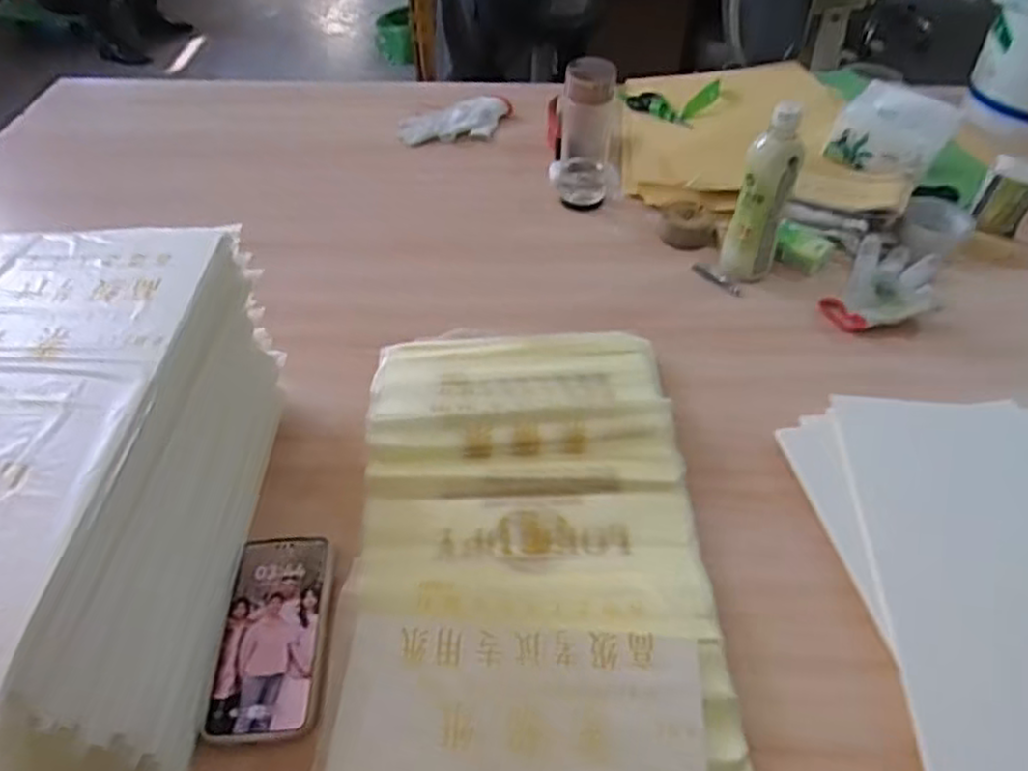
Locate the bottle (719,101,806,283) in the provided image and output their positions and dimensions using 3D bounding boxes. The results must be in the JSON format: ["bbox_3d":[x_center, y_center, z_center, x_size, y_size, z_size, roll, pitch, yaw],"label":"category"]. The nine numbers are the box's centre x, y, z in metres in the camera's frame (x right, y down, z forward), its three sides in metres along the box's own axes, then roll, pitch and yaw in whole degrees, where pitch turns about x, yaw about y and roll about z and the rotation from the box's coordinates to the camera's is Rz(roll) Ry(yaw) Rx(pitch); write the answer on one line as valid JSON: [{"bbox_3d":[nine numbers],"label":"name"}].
[{"bbox_3d":[0.296,-0.221,0.822,0.062,0.207,0.052,17,50,15],"label":"bottle"}]

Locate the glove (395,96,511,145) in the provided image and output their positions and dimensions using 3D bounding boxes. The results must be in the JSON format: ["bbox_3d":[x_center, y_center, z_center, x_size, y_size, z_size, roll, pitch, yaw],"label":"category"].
[{"bbox_3d":[-0.099,-0.454,1.179,0.194,0.020,0.121,-12,49,-10],"label":"glove"}]

